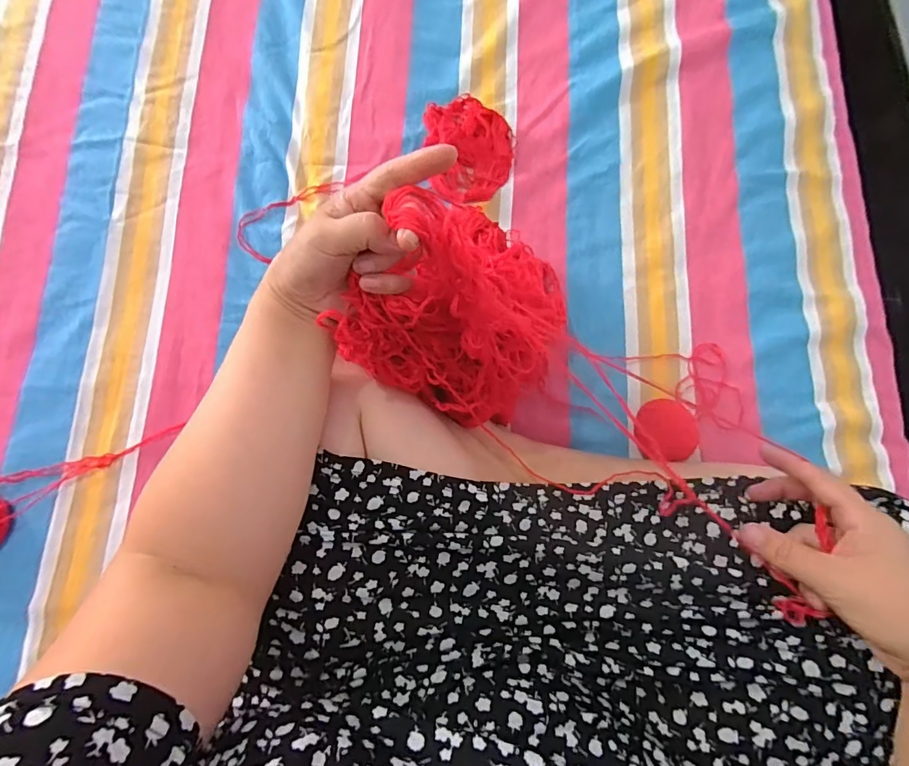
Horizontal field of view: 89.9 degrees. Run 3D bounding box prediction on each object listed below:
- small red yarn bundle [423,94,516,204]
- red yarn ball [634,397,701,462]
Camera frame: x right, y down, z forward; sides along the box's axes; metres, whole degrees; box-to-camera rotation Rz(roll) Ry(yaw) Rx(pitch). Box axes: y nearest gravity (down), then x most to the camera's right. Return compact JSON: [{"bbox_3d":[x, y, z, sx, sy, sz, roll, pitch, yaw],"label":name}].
[{"bbox_3d":[0.020,-0.281,0.544,0.101,0.023,0.129,-7,79,-2],"label":"small red yarn bundle"},{"bbox_3d":[0.217,0.052,0.478,0.055,0.047,0.062,19,80,3],"label":"red yarn ball"}]

